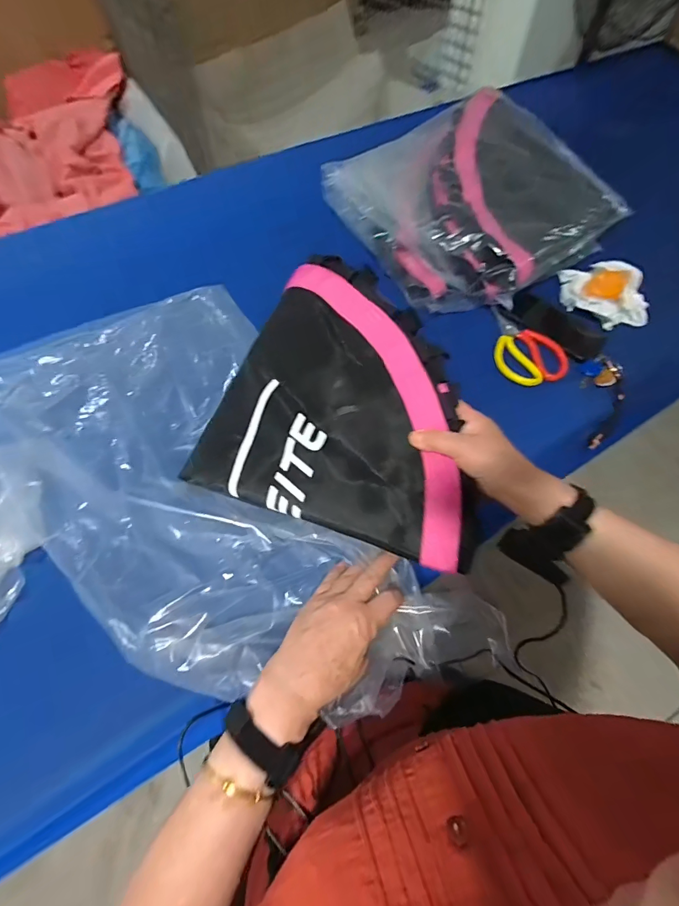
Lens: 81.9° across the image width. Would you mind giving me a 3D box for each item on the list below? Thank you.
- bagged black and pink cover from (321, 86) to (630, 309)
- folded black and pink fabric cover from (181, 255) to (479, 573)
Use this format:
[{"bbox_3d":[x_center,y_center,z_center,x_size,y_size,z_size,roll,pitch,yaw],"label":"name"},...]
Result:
[{"bbox_3d":[0.244,-0.475,0.733,0.385,0.147,0.421,-27,63,-15],"label":"bagged black and pink cover"},{"bbox_3d":[0.020,-0.073,0.487,0.340,0.030,0.330,18,81,17],"label":"folded black and pink fabric cover"}]

